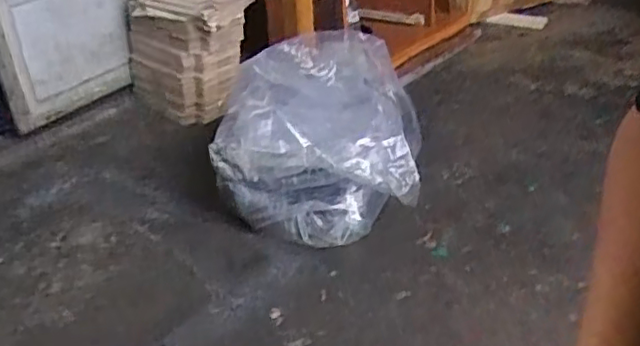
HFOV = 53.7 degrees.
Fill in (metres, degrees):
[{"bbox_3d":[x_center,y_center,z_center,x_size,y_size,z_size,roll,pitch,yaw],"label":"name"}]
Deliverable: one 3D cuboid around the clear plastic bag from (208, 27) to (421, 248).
[{"bbox_3d":[-0.002,-0.091,1.409,0.416,0.308,0.458,-1,32,2],"label":"clear plastic bag"}]

